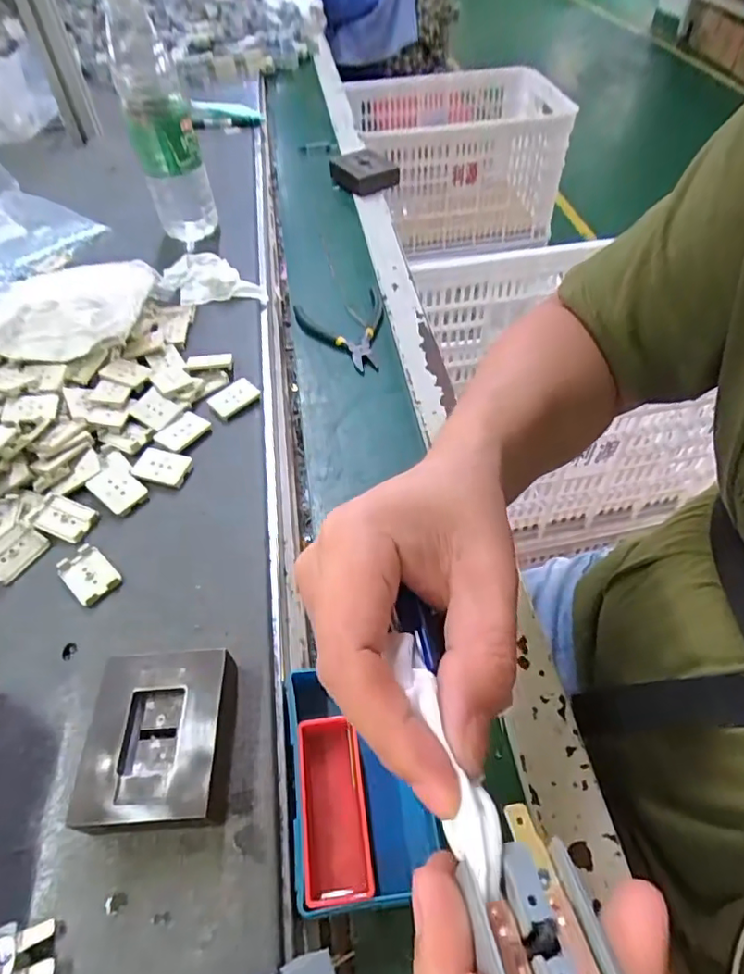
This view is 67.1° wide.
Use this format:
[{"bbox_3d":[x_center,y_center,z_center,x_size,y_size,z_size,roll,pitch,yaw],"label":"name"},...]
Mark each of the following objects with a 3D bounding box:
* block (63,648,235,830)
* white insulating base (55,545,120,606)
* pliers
[{"bbox_3d":[-0.106,0.129,0.287,0.070,0.028,0.082,-3,50,0],"label":"block"},{"bbox_3d":[-0.182,0.056,0.361,0.039,0.006,0.028,35,60,27],"label":"white insulating base"},{"bbox_3d":[-0.020,-0.156,0.561,0.089,0.010,0.121,-16,52,-11],"label":"pliers"}]

